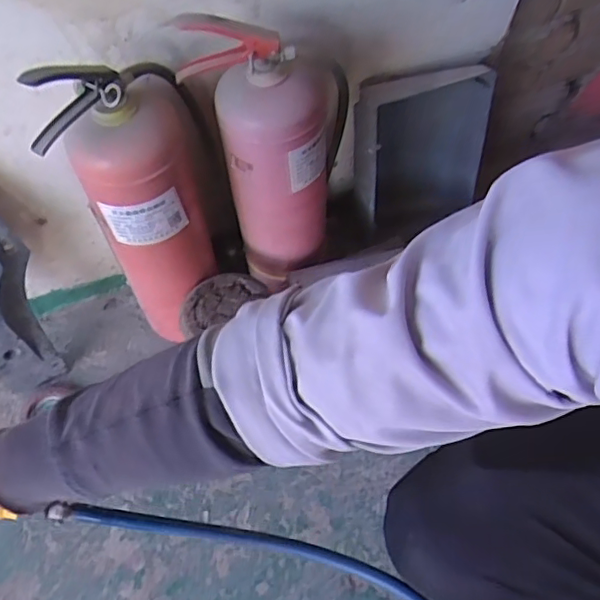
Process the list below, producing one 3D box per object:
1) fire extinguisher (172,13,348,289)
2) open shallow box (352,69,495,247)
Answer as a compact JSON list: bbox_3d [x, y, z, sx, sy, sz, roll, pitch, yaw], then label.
[{"bbox_3d":[-0.032,-0.192,0.769,0.174,0.357,0.151,2,57,5],"label":"fire extinguisher"},{"bbox_3d":[0.185,-0.220,0.894,0.200,0.236,0.082,-16,57,-7],"label":"open shallow box"}]

